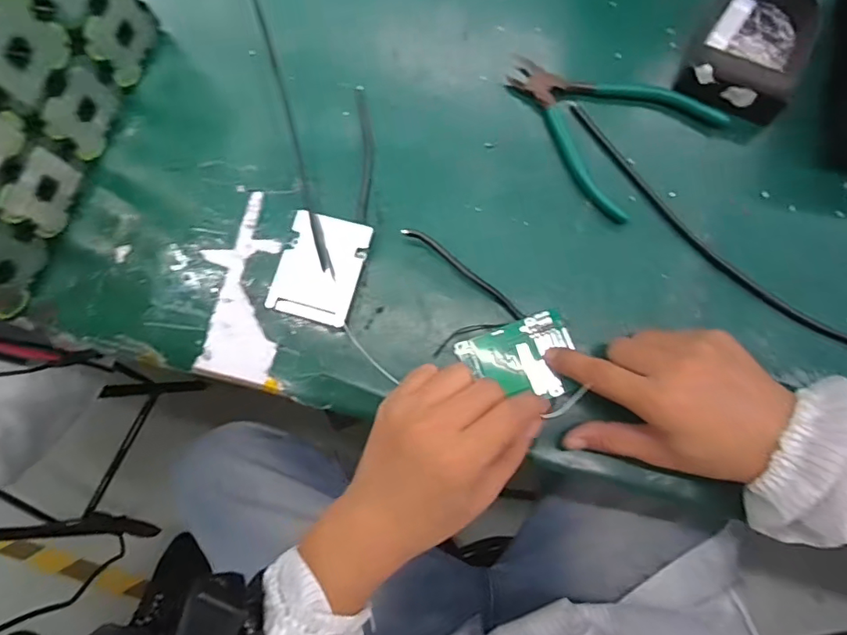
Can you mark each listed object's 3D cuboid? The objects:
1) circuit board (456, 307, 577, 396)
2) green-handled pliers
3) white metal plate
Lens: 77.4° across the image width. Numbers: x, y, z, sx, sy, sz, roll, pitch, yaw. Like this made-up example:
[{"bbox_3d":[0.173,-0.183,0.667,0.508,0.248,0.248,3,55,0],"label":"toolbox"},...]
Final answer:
[{"bbox_3d":[0.072,0.032,0.381,0.077,0.008,0.058,-20,77,-4],"label":"circuit board"},{"bbox_3d":[0.136,-0.158,0.410,0.146,0.021,0.108,44,87,9],"label":"green-handled pliers"},{"bbox_3d":[-0.079,-0.038,0.404,0.062,0.006,0.080,16,82,4],"label":"white metal plate"}]

